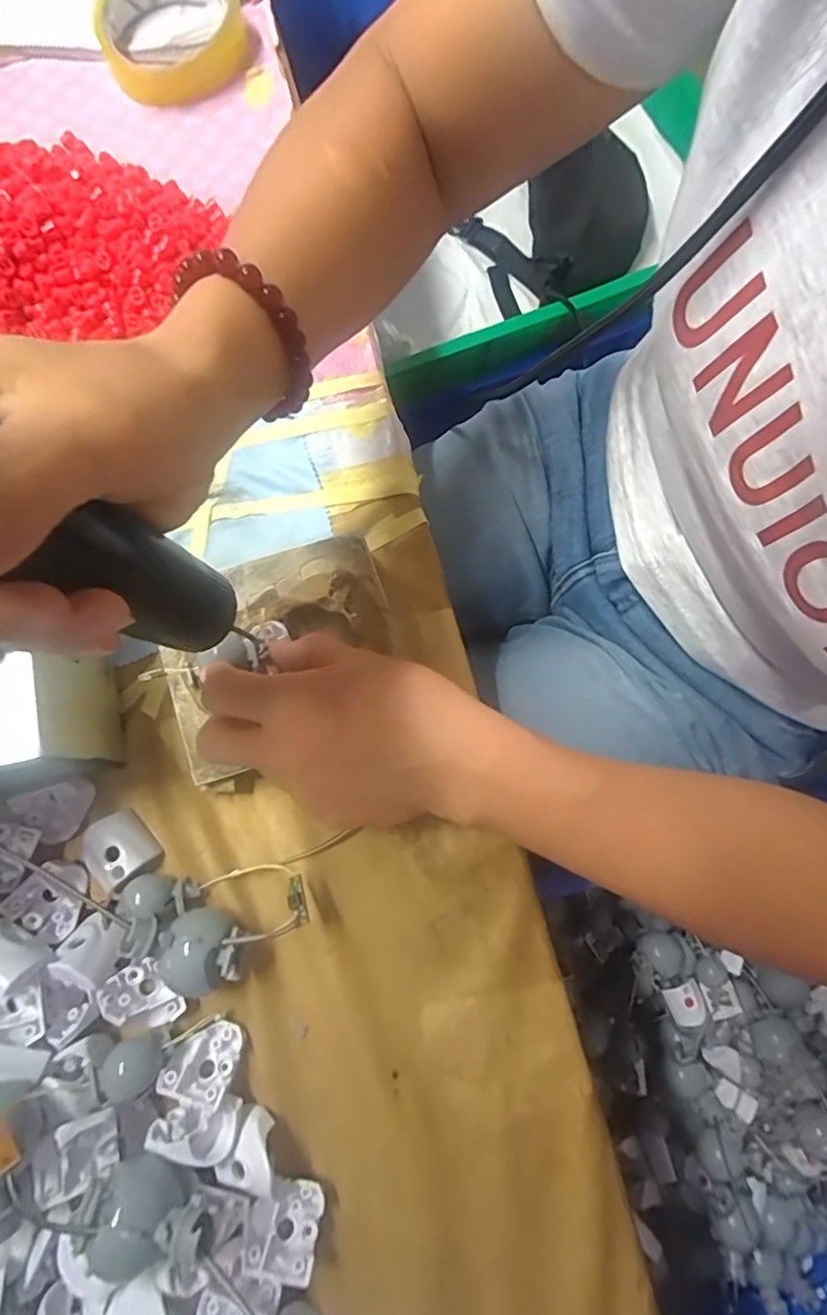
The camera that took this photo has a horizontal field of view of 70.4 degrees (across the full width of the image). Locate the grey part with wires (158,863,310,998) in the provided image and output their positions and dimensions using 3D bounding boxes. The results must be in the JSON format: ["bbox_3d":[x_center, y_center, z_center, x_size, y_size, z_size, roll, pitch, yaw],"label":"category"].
[{"bbox_3d":[-0.084,0.123,0.275,0.068,0.032,0.041,-33,82,-8],"label":"grey part with wires"}]

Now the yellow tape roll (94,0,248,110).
[{"bbox_3d":[-0.156,-0.406,0.382,0.089,0.024,0.089,0,79,-2],"label":"yellow tape roll"}]

